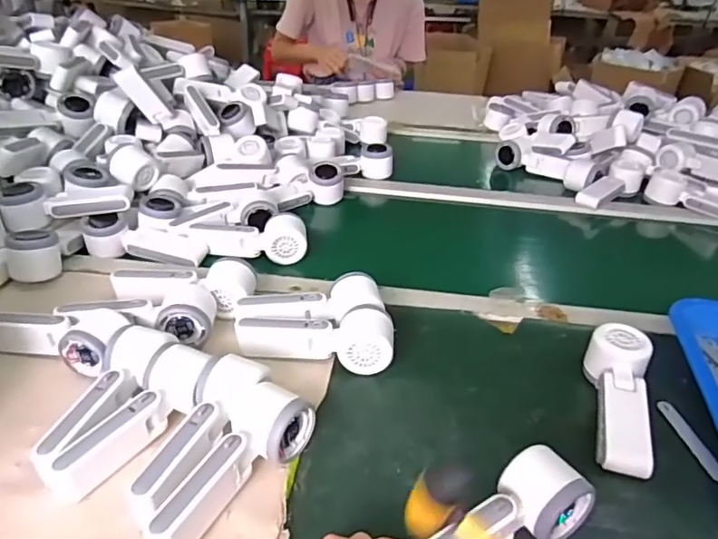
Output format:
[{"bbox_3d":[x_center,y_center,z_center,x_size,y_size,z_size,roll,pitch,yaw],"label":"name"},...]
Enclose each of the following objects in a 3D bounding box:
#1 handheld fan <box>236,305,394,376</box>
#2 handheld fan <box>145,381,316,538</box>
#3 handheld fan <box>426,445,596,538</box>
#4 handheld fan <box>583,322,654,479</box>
[{"bbox_3d":[-0.046,0.070,0.615,0.169,0.053,0.066,6,31,6],"label":"handheld fan"},{"bbox_3d":[-0.108,0.160,0.459,0.053,0.050,0.163,21,35,28],"label":"handheld fan"},{"bbox_3d":[0.099,0.191,0.425,0.166,0.046,0.055,-15,35,-27],"label":"handheld fan"},{"bbox_3d":[0.256,0.125,0.553,0.056,0.044,0.165,10,44,12],"label":"handheld fan"}]

